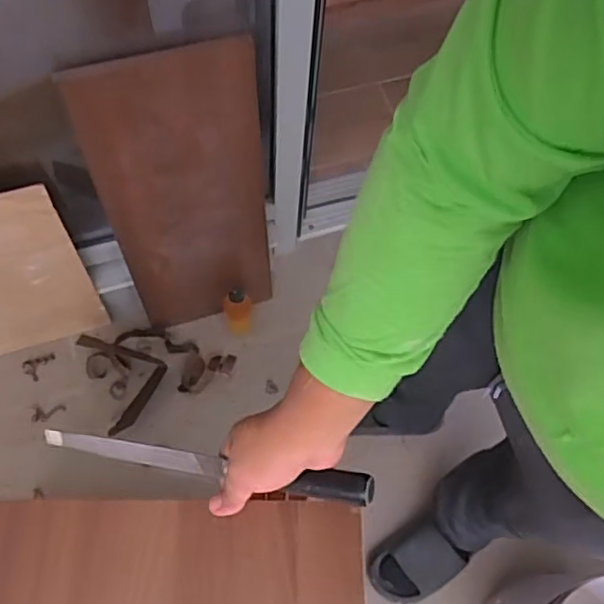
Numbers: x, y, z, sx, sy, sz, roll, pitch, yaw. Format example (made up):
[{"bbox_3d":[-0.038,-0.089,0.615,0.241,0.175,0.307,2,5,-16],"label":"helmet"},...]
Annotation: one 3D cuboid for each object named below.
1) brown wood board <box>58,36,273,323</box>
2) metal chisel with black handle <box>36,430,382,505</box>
[{"bbox_3d":[-0.185,-0.161,1.086,0.263,0.603,0.023,-20,59,-12],"label":"brown wood board"},{"bbox_3d":[-0.094,0.138,0.555,0.319,0.022,0.023,2,64,25],"label":"metal chisel with black handle"}]

